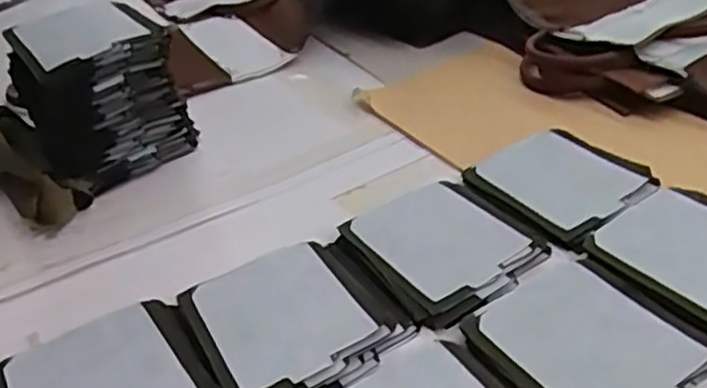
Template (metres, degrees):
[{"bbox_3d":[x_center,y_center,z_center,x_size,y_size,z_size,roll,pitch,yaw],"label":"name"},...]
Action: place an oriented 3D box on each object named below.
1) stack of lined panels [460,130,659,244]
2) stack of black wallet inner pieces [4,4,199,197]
[{"bbox_3d":[0.200,-0.012,0.671,0.130,0.015,0.143,-25,38,-23],"label":"stack of lined panels"},{"bbox_3d":[-0.265,-0.099,0.739,0.112,0.161,0.146,23,45,36],"label":"stack of black wallet inner pieces"}]

